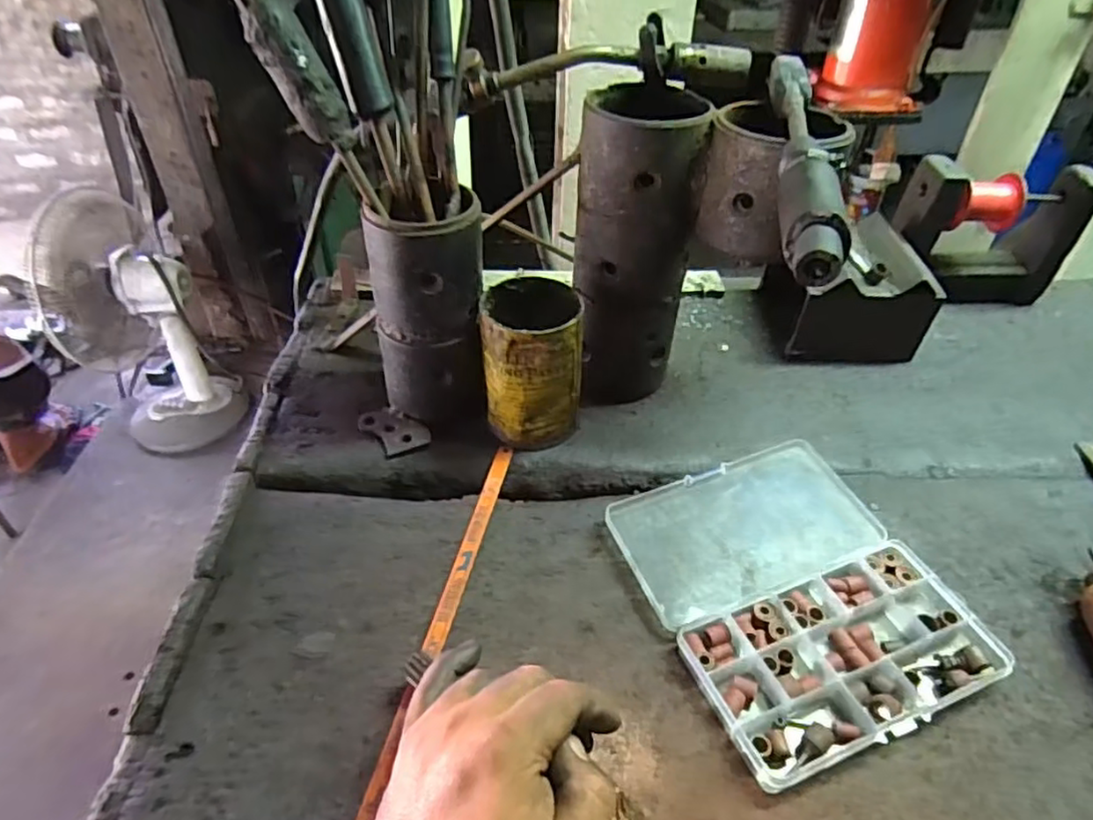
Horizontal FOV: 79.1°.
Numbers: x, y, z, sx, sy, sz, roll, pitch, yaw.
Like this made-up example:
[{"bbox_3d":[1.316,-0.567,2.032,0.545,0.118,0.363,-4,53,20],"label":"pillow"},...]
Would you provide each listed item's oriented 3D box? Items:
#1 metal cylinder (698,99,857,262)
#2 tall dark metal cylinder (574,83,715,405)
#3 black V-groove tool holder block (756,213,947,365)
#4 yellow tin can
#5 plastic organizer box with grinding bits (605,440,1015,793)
[{"bbox_3d":[0.152,-0.154,0.447,0.082,0.081,0.075,1,40,-1],"label":"metal cylinder"},{"bbox_3d":[0.065,-0.116,0.518,0.083,0.229,0.085,3,40,1],"label":"tall dark metal cylinder"},{"bbox_3d":[0.279,-0.114,0.625,0.126,0.095,0.120,-3,41,-5],"label":"black V-groove tool holder block"},{"bbox_3d":[-0.011,-0.033,0.511,0.072,0.115,0.070,1,40,-1],"label":"yellow tin can"},{"bbox_3d":[0.157,0.111,0.429,0.171,0.020,0.195,-13,42,-16],"label":"plastic organizer box with grinding bits"}]

